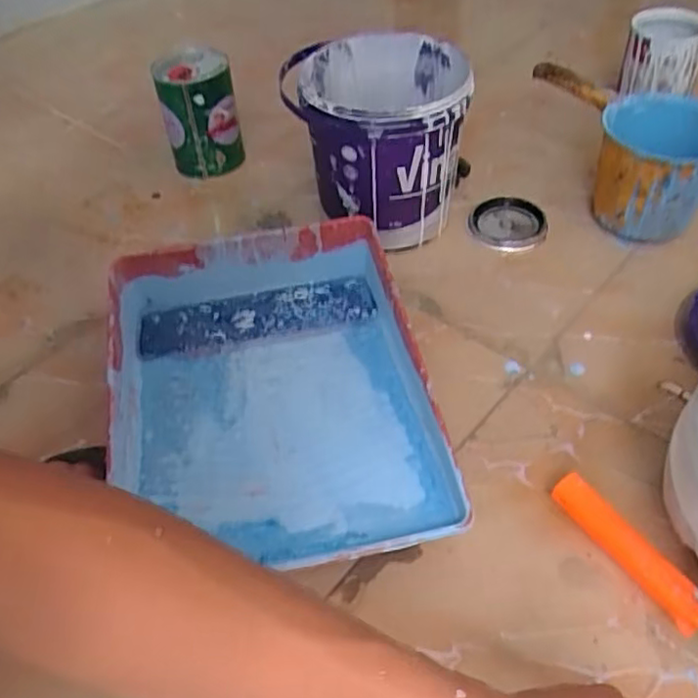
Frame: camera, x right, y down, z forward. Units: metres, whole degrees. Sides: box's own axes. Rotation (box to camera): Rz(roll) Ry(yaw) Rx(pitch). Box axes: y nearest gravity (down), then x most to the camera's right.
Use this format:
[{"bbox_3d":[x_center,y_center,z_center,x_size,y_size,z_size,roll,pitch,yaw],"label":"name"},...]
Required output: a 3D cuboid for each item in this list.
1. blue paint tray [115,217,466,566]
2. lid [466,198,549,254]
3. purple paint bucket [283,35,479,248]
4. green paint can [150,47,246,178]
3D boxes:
[{"bbox_3d":[-0.072,0.037,0.626,0.284,0.076,0.363,-10,48,-7],"label":"blue paint tray"},{"bbox_3d":[0.201,-0.162,0.845,0.093,0.016,0.100,-1,48,1],"label":"lid"},{"bbox_3d":[0.039,-0.244,0.804,0.181,0.192,0.193,-1,48,1],"label":"purple paint bucket"},{"bbox_3d":[-0.206,-0.326,0.925,0.100,0.144,0.109,-1,48,1],"label":"green paint can"}]

